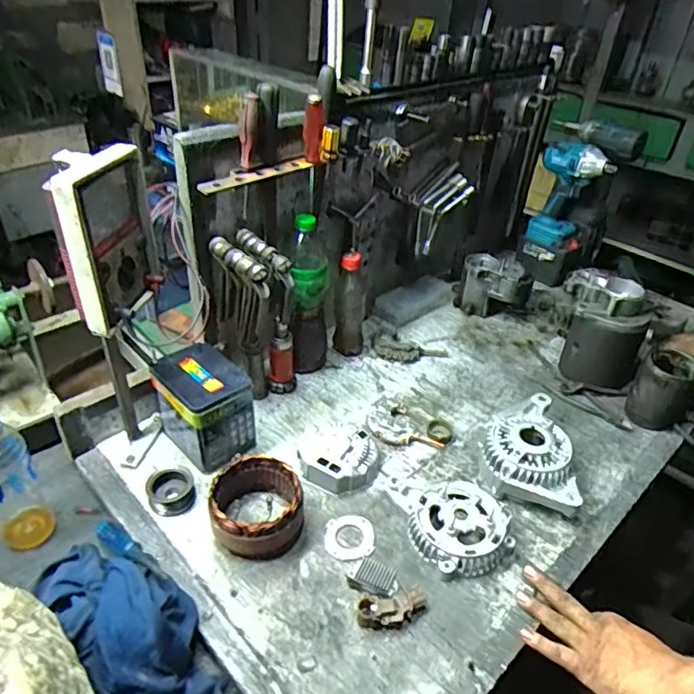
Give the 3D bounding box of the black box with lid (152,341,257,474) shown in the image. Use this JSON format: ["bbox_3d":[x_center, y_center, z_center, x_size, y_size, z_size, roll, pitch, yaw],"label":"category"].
[{"bbox_3d":[-0.201,0.084,0.787,0.100,0.124,0.123,-25,45,-34],"label":"black box with lid"}]

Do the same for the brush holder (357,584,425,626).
[{"bbox_3d":[0.051,0.292,0.618,0.076,0.025,0.036,-7,37,-15],"label":"brush holder"}]

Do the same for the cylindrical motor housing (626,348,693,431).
[{"bbox_3d":[0.492,0.073,0.871,0.087,0.106,0.095,28,42,30],"label":"cylindrical motor housing"}]

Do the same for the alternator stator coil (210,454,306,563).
[{"bbox_3d":[-0.109,0.201,0.691,0.110,0.067,0.115,2,36,-2],"label":"alternator stator coil"}]

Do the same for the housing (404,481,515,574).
[{"bbox_3d":[0.138,0.220,0.696,0.113,0.047,0.115,2,36,-2],"label":"housing"}]

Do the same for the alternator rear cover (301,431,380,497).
[{"bbox_3d":[-0.006,0.157,0.781,0.104,0.032,0.090,-26,45,-35],"label":"alternator rear cover"}]

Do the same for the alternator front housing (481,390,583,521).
[{"bbox_3d":[0.250,0.147,0.788,0.116,0.065,0.181,2,36,-2],"label":"alternator front housing"}]

